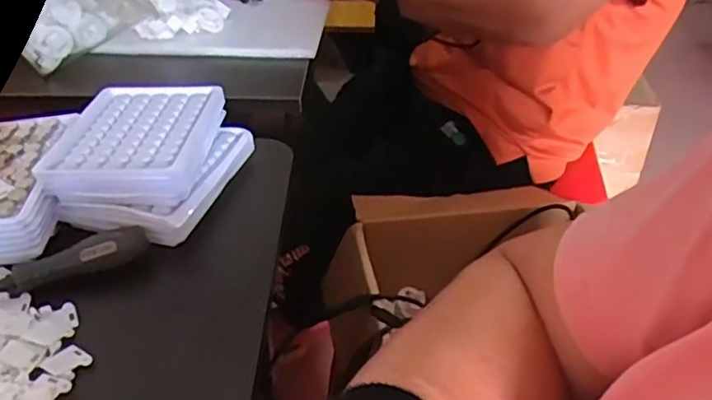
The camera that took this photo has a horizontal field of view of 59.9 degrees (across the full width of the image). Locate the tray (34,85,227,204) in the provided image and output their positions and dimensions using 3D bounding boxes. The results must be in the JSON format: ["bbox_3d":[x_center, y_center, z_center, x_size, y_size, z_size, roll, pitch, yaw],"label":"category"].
[{"bbox_3d":[-0.161,-0.046,0.456,0.105,0.025,0.135,2,34,0],"label":"tray"}]

